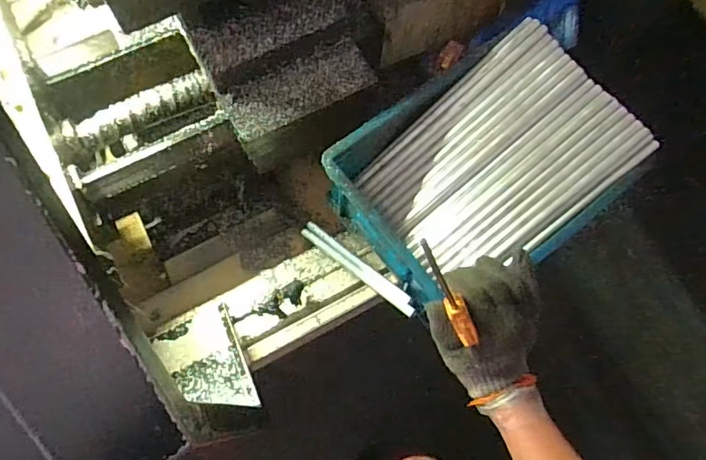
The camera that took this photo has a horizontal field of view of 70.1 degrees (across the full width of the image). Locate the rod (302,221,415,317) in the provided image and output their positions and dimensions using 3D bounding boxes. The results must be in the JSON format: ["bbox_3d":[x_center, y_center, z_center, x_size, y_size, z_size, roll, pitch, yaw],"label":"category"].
[{"bbox_3d":[0.004,0.050,0.693,0.021,0.018,0.235,-43,47,-13],"label":"rod"}]

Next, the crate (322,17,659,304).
[{"bbox_3d":[0.163,-0.085,0.645,0.308,0.123,0.271,-35,75,-11],"label":"crate"}]

